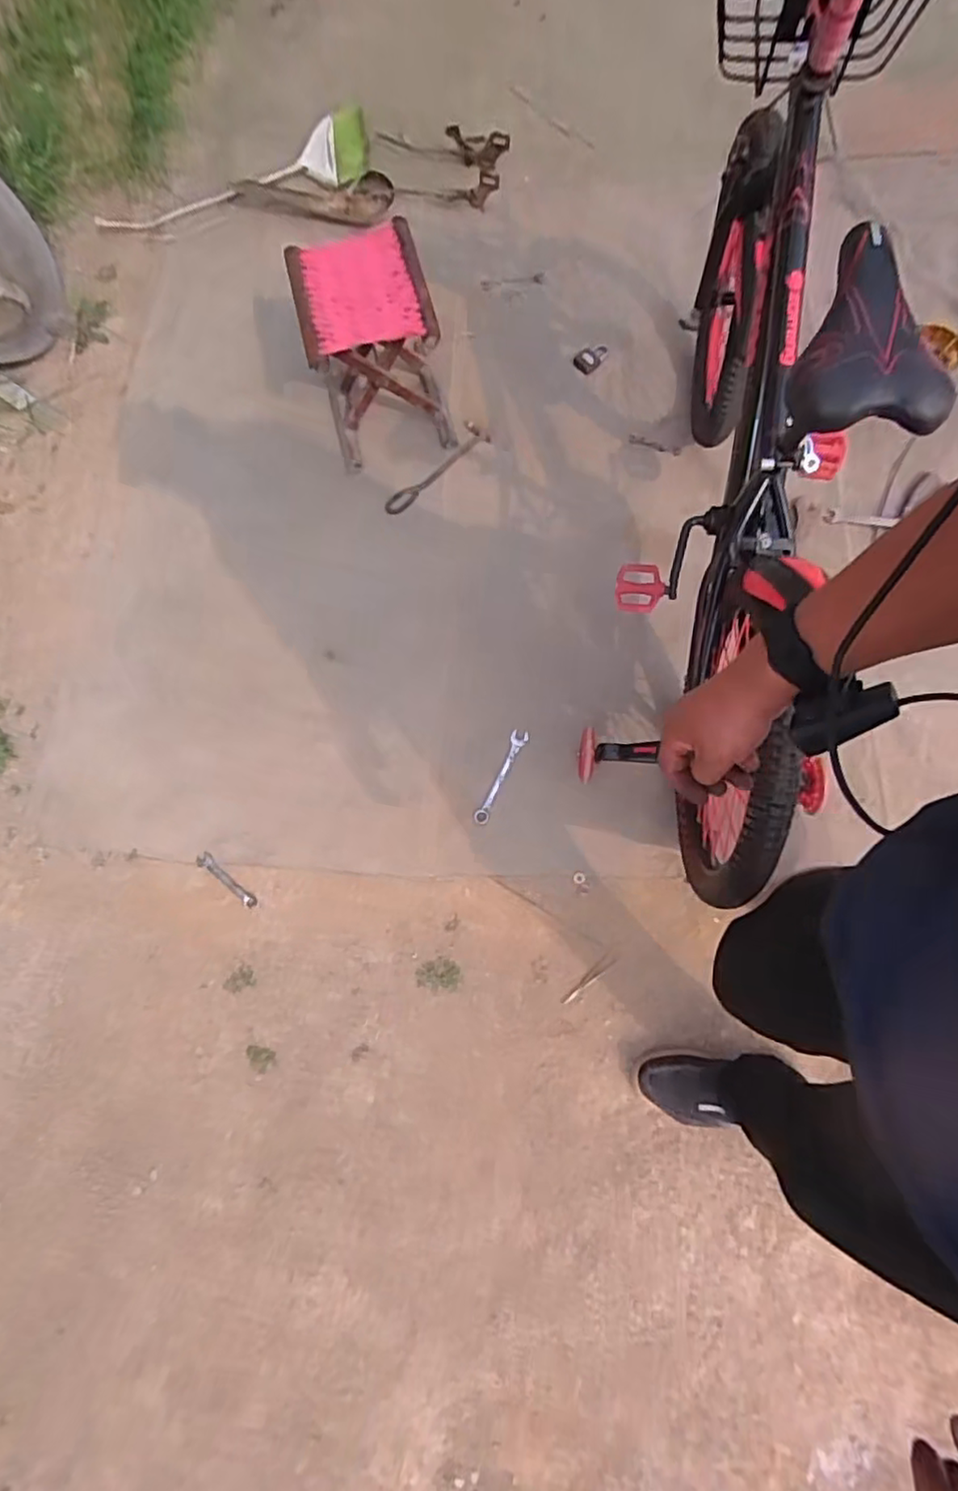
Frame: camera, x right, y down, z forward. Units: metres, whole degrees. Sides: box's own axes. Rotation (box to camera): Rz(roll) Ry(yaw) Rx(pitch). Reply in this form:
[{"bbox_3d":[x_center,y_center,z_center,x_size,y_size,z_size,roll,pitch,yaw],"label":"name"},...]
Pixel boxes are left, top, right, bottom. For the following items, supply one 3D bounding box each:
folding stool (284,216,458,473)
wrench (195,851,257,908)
[{"bbox_3d":[-0.237,-0.875,1.394,0.276,0.294,0.301,-18,73,-4],"label":"folding stool"},{"bbox_3d":[-0.486,0.259,1.221,0.154,0.005,0.028,34,76,18],"label":"wrench"}]

